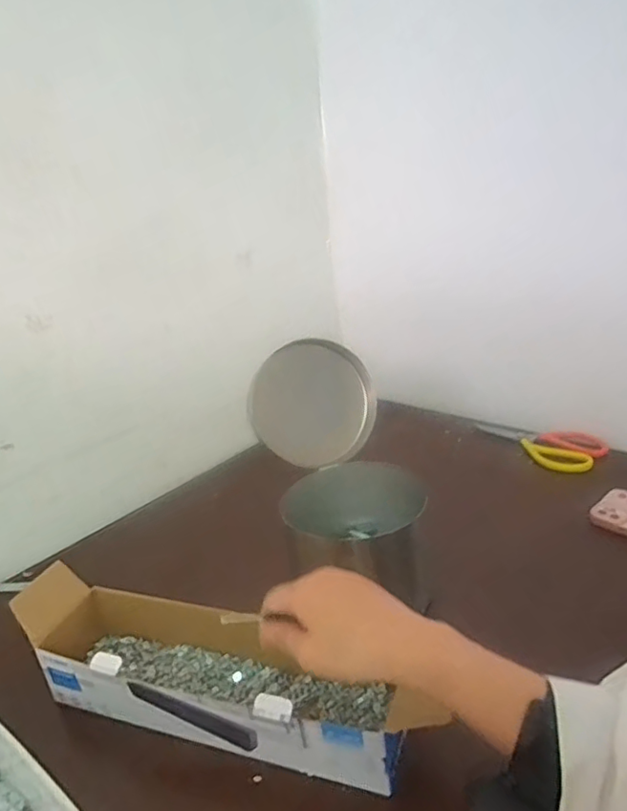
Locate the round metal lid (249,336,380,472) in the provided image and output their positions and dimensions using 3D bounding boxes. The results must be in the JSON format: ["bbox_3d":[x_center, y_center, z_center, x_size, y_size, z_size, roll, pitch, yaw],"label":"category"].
[{"bbox_3d":[0.003,-0.001,0.673,0.146,0.154,0.012,-40,14,-16],"label":"round metal lid"}]

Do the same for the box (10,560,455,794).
[{"bbox_3d":[-0.098,0.229,0.510,0.358,0.092,0.101,1,23,21],"label":"box"}]

